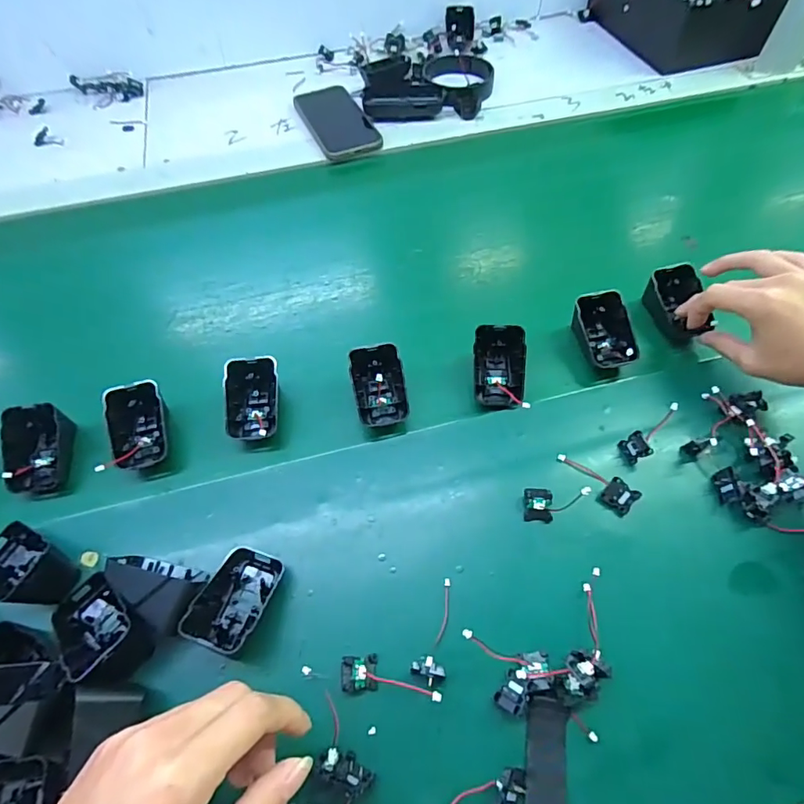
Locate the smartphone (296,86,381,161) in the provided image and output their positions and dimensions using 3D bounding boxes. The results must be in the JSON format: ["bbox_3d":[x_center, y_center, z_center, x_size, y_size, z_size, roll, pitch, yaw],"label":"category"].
[{"bbox_3d":[-0.089,-0.379,0.655,0.075,0.007,0.164,-21,61,-11],"label":"smartphone"}]

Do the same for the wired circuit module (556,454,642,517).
[{"bbox_3d":[0.151,0.063,0.385,0.065,0.018,0.019,34,67,19],"label":"wired circuit module"}]

